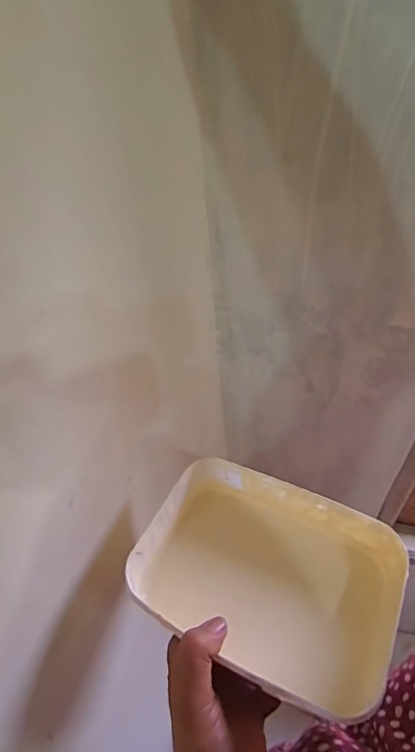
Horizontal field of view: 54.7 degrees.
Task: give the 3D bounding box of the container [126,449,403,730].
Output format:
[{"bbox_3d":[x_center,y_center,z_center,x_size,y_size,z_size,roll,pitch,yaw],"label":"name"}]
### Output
[{"bbox_3d":[0.051,0.165,0.336,0.198,0.075,0.133,21,50,22],"label":"container"}]

